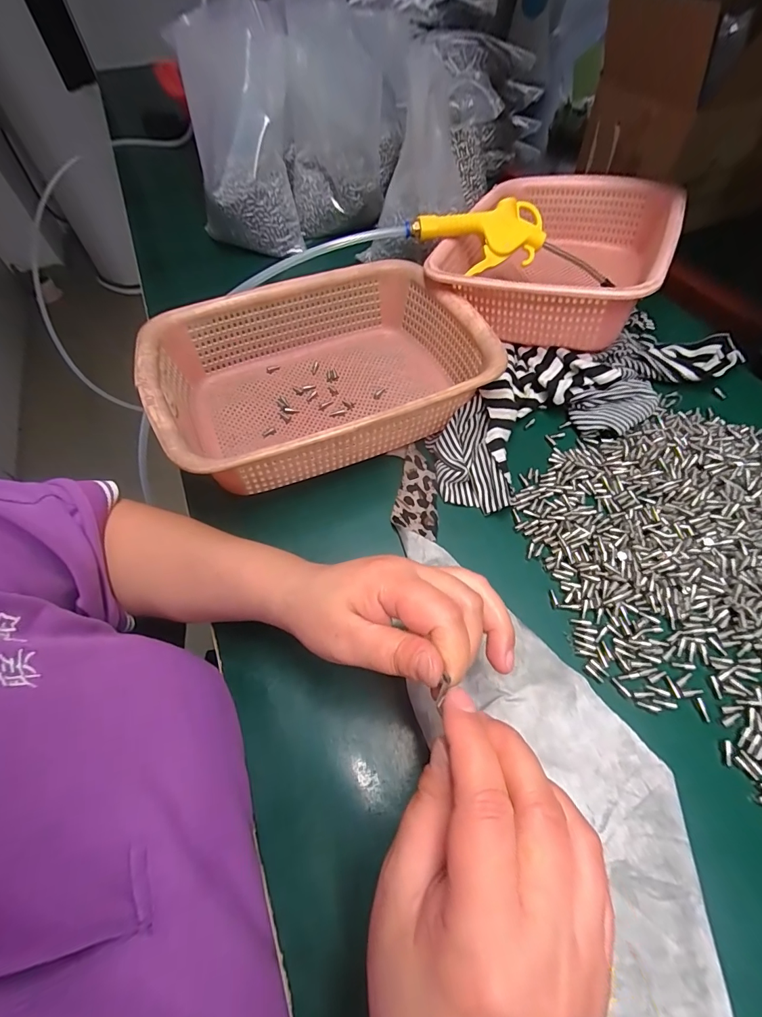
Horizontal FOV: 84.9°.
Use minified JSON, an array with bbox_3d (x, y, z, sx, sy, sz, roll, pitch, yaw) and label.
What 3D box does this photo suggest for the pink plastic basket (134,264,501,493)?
[{"bbox_3d":[-0.056,-0.125,0.394,0.284,0.082,0.214,-21,59,-10],"label":"pink plastic basket"}]

